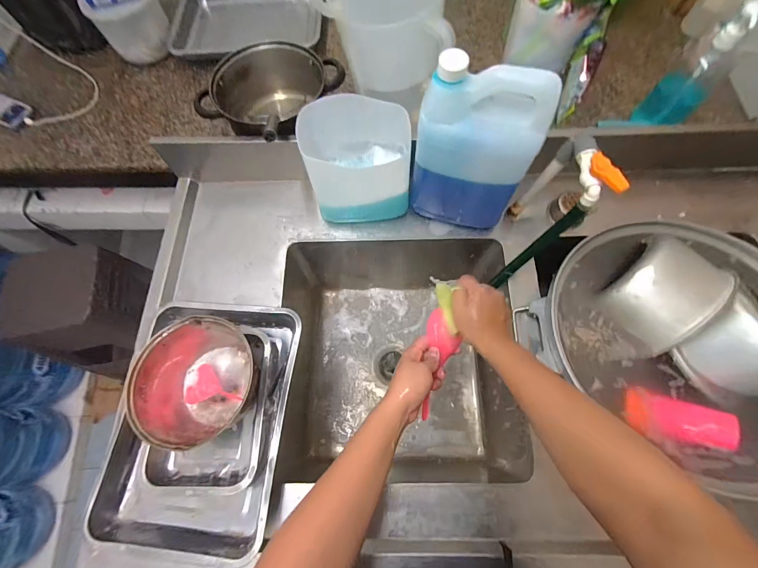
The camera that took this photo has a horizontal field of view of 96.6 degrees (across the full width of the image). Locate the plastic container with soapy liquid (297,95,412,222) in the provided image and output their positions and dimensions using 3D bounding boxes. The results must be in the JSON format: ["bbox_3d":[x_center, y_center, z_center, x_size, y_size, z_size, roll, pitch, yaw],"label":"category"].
[{"bbox_3d":[-0.038,-0.226,0.659,0.194,0.207,0.132,-8,69,-2],"label":"plastic container with soapy liquid"}]

